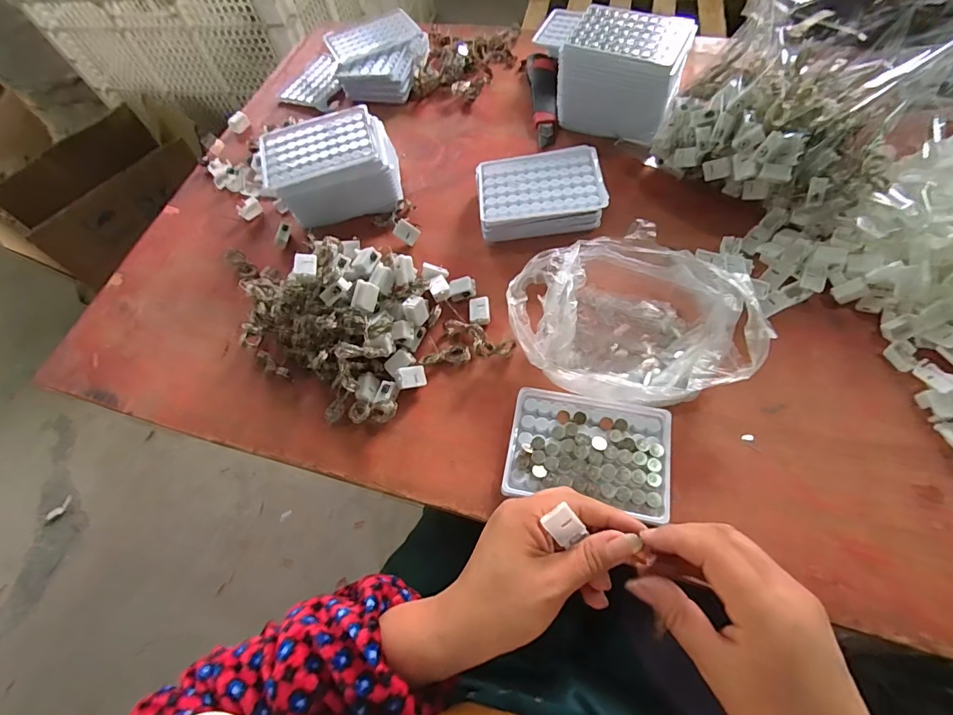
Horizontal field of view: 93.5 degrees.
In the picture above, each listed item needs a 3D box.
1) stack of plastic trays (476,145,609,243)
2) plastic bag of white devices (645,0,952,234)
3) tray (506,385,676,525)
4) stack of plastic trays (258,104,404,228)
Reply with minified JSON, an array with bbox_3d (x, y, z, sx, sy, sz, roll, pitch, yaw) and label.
[{"bbox_3d":[0.070,-0.176,0.499,0.133,0.047,0.105,-6,62,3],"label":"stack of plastic trays"},{"bbox_3d":[0.343,-0.261,0.454,0.230,0.169,0.208,40,73,22],"label":"plastic bag of white devices"},{"bbox_3d":[0.094,0.076,0.377,0.129,0.016,0.094,9,64,10],"label":"tray"},{"bbox_3d":[-0.170,-0.223,0.536,0.146,0.072,0.109,-13,62,-1],"label":"stack of plastic trays"}]

